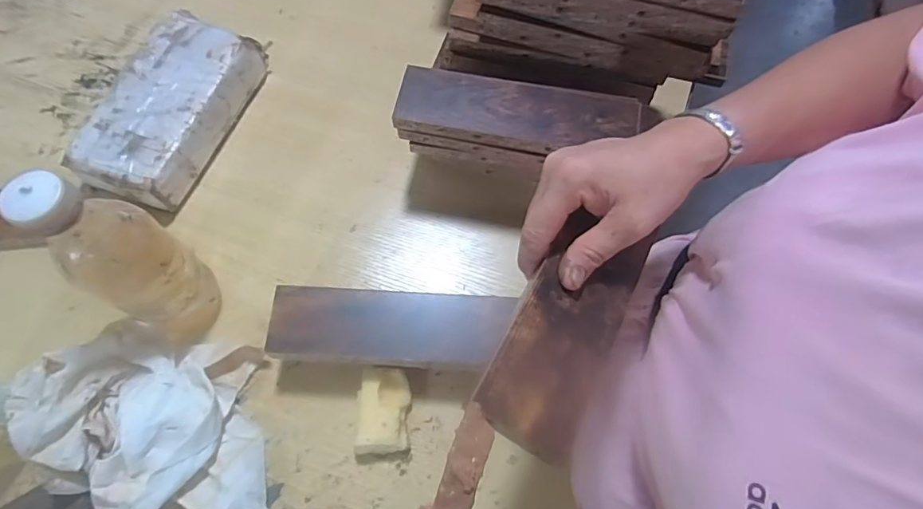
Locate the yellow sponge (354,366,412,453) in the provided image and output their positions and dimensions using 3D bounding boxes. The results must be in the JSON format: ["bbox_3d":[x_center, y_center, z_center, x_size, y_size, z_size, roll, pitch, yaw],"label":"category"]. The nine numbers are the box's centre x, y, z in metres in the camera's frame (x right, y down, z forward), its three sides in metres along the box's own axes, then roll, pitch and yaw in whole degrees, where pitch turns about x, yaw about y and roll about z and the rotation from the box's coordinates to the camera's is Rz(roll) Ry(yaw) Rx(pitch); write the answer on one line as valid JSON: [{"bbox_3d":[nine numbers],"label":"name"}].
[{"bbox_3d":[-0.070,0.140,0.458,0.045,0.026,0.071,-1,69,-3],"label":"yellow sponge"}]

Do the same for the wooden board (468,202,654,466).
[{"bbox_3d":[0.063,0.041,0.299,0.058,0.009,0.147,29,63,9],"label":"wooden board"}]

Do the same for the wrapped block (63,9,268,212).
[{"bbox_3d":[-0.309,-0.155,0.551,0.106,0.068,0.213,21,69,6],"label":"wrapped block"}]

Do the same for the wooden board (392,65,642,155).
[{"bbox_3d":[0.050,-0.129,0.460,0.210,0.015,0.069,13,68,3],"label":"wooden board"}]

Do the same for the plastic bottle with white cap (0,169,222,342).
[{"bbox_3d":[-0.260,0.011,0.408,0.061,0.216,0.075,33,71,10],"label":"plastic bottle with white cap"}]

